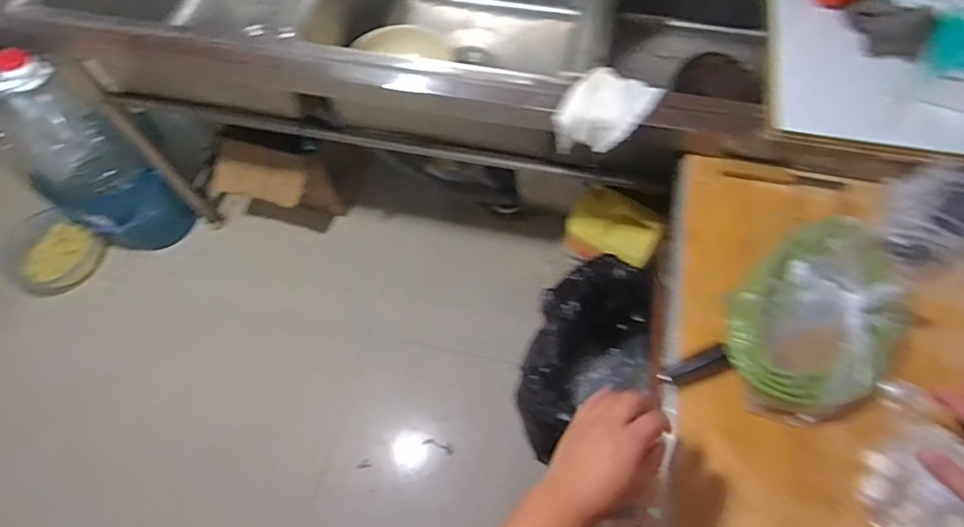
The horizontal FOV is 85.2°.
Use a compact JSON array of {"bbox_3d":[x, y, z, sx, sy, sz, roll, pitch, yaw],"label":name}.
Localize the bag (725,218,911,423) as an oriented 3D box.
[{"bbox_3d":[0.415,0.063,0.641,0.277,0.043,0.173,-40,70,-13],"label":"bag"}]

